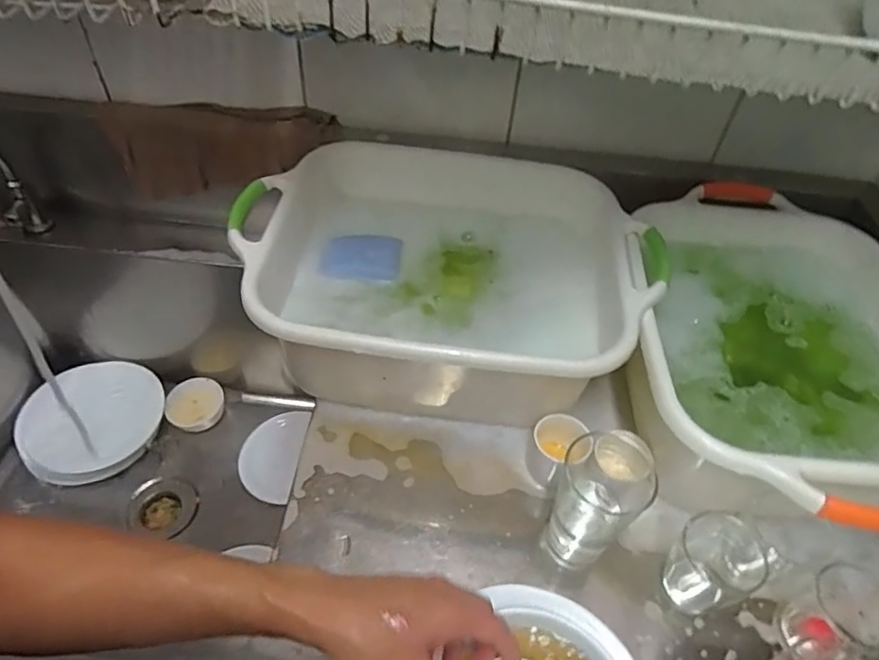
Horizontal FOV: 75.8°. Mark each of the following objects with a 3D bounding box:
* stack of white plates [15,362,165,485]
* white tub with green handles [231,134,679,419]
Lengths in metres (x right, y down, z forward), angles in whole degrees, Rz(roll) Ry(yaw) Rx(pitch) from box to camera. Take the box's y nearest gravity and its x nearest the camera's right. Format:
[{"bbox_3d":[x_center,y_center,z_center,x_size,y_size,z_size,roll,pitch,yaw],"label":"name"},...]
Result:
[{"bbox_3d":[-0.634,0.151,1.027,0.222,0.042,0.234,34,55,26],"label":"stack of white plates"},{"bbox_3d":[0.008,-0.069,0.740,0.489,0.170,0.384,6,48,1],"label":"white tub with green handles"}]

